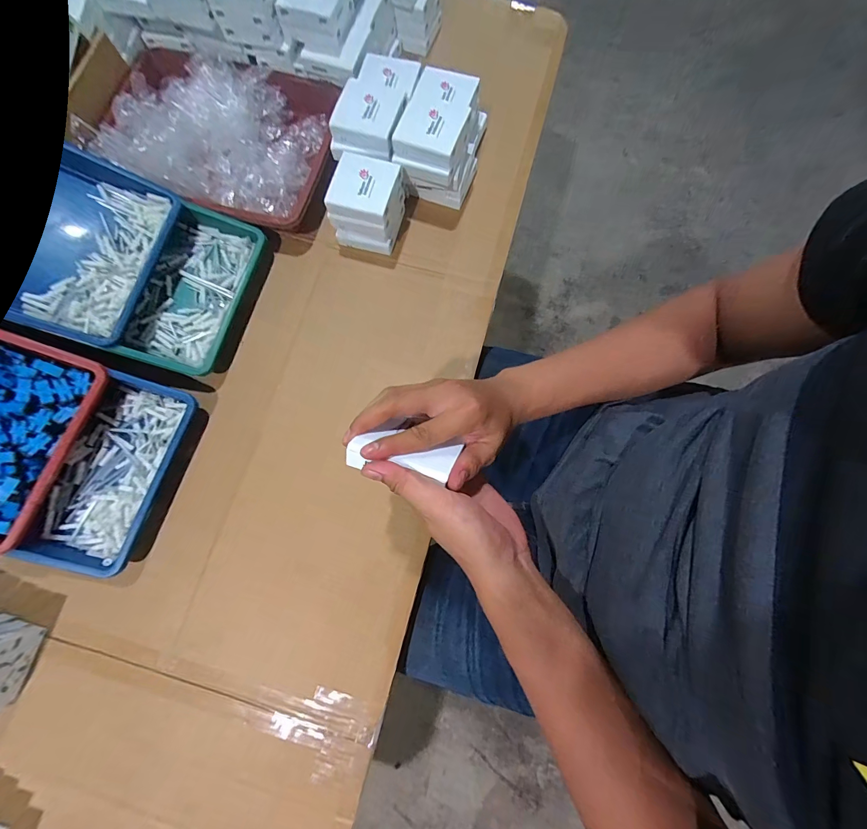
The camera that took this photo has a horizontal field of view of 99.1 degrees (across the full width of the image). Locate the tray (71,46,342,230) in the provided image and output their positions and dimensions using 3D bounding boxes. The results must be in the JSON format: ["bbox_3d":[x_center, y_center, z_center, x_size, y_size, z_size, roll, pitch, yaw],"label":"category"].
[{"bbox_3d":[-0.316,-0.429,0.573,0.339,0.083,0.252,16,77,4],"label":"tray"}]

